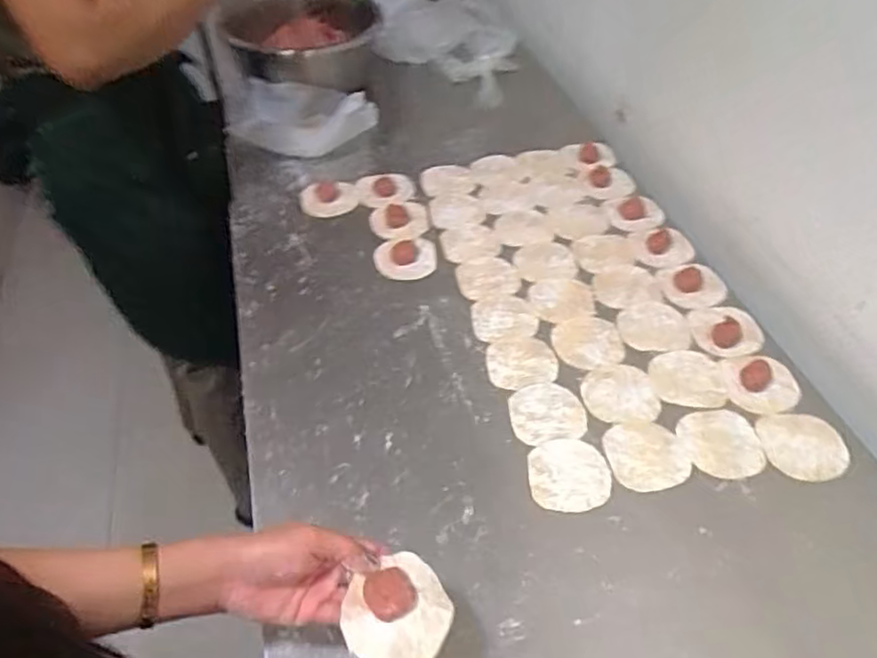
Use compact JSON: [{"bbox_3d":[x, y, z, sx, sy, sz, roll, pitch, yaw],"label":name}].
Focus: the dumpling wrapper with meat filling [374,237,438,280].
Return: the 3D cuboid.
[{"bbox_3d":[-0.044,-0.100,0.889,0.081,0.014,0.071,-1,46,0],"label":"dumpling wrapper with meat filling"}]

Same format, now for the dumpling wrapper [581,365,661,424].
[{"bbox_3d":[0.198,0.072,0.724,0.078,0.005,0.082,-3,45,3],"label":"dumpling wrapper"}]

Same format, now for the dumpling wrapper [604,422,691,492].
[{"bbox_3d":[0.210,0.126,0.665,0.079,0.004,0.076,-5,46,-3],"label":"dumpling wrapper"}]

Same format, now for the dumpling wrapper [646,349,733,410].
[{"bbox_3d":[0.278,0.054,0.735,0.078,0.004,0.081,-2,47,2],"label":"dumpling wrapper"}]

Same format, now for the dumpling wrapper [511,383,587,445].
[{"bbox_3d":[0.116,0.089,0.706,0.078,0.004,0.076,-1,46,1],"label":"dumpling wrapper"}]

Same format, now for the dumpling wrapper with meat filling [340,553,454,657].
[{"bbox_3d":[-0.030,0.200,0.466,0.075,0.030,0.074,-2,47,2],"label":"dumpling wrapper with meat filling"}]

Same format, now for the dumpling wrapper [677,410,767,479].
[{"bbox_3d":[0.289,0.116,0.673,0.081,0.004,0.078,-2,47,2],"label":"dumpling wrapper"}]

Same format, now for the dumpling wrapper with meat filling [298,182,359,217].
[{"bbox_3d":[-0.163,-0.198,0.982,0.086,0.019,0.078,-12,47,-10],"label":"dumpling wrapper with meat filling"}]

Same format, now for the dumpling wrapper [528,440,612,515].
[{"bbox_3d":[0.129,0.142,0.651,0.079,0.004,0.077,-1,46,1],"label":"dumpling wrapper"}]

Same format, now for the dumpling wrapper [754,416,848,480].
[{"bbox_3d":[0.372,0.120,0.672,0.084,0.006,0.080,3,44,5],"label":"dumpling wrapper"}]

